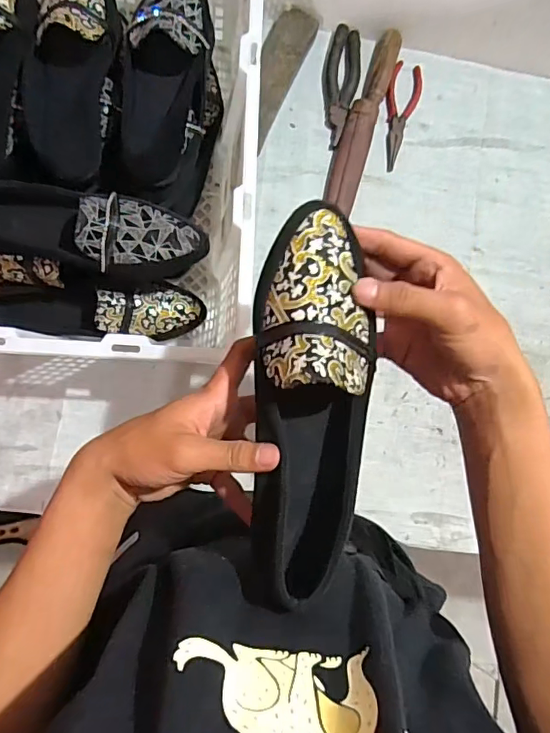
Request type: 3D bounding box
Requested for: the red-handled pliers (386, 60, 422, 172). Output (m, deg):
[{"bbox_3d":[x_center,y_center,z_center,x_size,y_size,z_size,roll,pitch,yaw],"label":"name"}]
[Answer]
[{"bbox_3d":[0.169,-0.346,0.712,0.045,0.013,0.150,17,83,-5],"label":"red-handled pliers"}]

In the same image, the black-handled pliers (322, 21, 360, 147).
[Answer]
[{"bbox_3d":[0.087,-0.381,0.702,0.047,0.019,0.162,11,83,-5],"label":"black-handled pliers"}]

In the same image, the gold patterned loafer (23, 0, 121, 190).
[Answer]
[{"bbox_3d":[-0.205,-0.311,0.533,0.094,0.070,0.234,9,83,-6],"label":"gold patterned loafer"}]

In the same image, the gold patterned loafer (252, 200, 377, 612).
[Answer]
[{"bbox_3d":[0.026,0.020,0.322,0.075,0.063,0.240,3,89,-6],"label":"gold patterned loafer"}]

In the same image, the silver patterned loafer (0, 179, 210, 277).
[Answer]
[{"bbox_3d":[-0.198,-0.139,0.528,0.253,0.085,0.086,13,83,-5],"label":"silver patterned loafer"}]

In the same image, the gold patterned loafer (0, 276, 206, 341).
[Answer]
[{"bbox_3d":[-0.208,-0.071,0.602,0.239,0.079,0.070,5,84,-6],"label":"gold patterned loafer"}]

